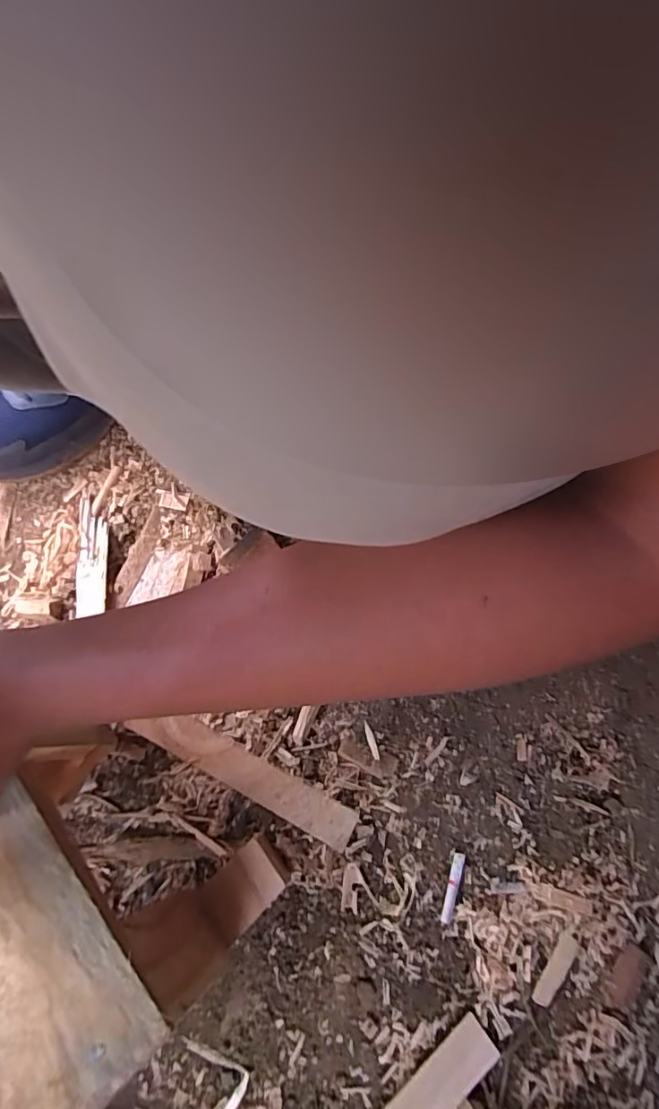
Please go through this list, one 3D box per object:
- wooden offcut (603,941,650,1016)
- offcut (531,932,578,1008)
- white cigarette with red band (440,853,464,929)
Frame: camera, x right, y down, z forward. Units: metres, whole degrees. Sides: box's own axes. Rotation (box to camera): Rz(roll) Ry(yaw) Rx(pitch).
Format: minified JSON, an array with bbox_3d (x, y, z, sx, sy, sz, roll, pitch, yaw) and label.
[{"bbox_3d":[0.213,0.302,0.370,0.020,0.004,0.043,38,71,14],"label":"wooden offcut"},{"bbox_3d":[0.162,0.296,0.370,0.014,0.004,0.049,36,71,13],"label":"offcut"},{"bbox_3d":[0.093,0.255,0.395,0.009,0.006,0.051,20,68,7],"label":"white cigarette with red band"}]

